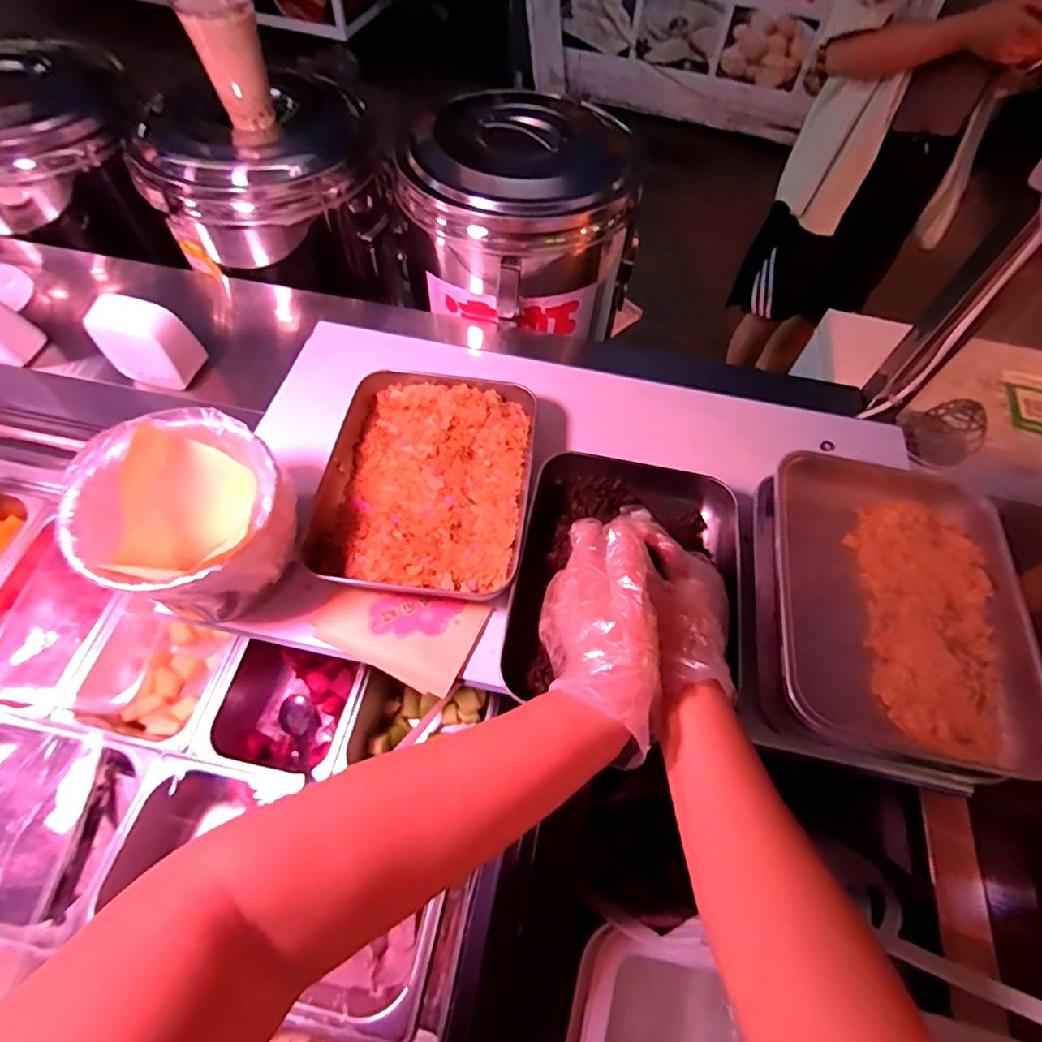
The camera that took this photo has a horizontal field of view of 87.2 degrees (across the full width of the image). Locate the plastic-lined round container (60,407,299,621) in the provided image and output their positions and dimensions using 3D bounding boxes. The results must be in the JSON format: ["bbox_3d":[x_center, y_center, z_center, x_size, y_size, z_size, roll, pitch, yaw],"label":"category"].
[{"bbox_3d":[-0.278,0.002,0.474,0.152,0.119,0.148,2,60,-3],"label":"plastic-lined round container"}]

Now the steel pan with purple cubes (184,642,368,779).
[{"bbox_3d":[-0.274,0.218,0.671,0.154,0.096,0.184,16,60,5],"label":"steel pan with purple cubes"}]

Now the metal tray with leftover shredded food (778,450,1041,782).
[{"bbox_3d":[0.319,0.072,0.469,0.176,0.074,0.242,11,60,2],"label":"metal tray with leftover shredded food"}]

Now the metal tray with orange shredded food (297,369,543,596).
[{"bbox_3d":[-0.091,-0.042,0.567,0.203,0.041,0.263,9,59,1],"label":"metal tray with orange shredded food"}]

